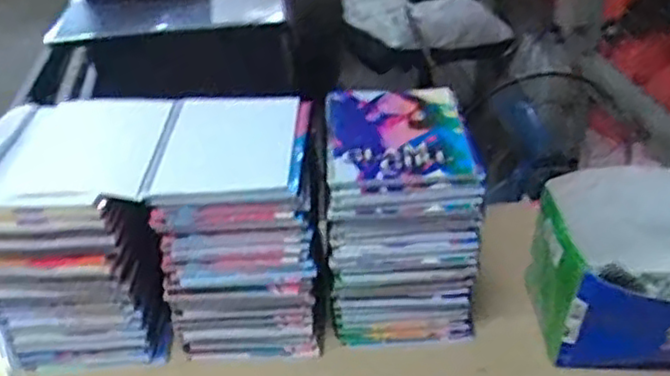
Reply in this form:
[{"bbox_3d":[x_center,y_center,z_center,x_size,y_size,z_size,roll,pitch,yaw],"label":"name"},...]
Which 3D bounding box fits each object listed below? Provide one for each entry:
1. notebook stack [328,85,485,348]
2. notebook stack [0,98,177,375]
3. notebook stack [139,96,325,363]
[{"bbox_3d":[0.076,0.034,0.828,0.159,0.239,0.206,-3,32,1],"label":"notebook stack"},{"bbox_3d":[-0.279,0.043,0.823,0.204,0.228,0.240,-2,32,2],"label":"notebook stack"},{"bbox_3d":[-0.095,0.044,0.825,0.175,0.234,0.202,-2,32,3],"label":"notebook stack"}]

